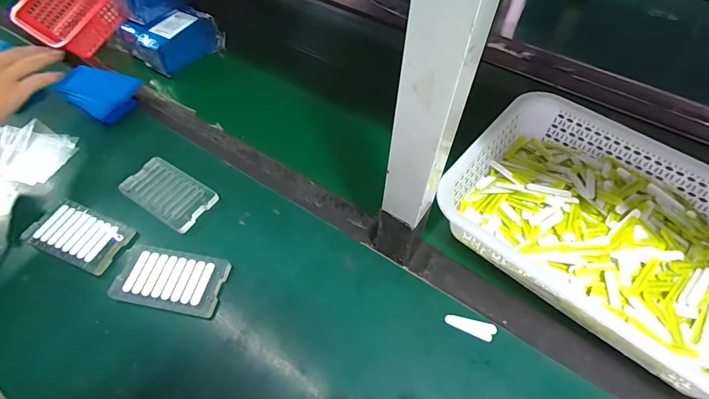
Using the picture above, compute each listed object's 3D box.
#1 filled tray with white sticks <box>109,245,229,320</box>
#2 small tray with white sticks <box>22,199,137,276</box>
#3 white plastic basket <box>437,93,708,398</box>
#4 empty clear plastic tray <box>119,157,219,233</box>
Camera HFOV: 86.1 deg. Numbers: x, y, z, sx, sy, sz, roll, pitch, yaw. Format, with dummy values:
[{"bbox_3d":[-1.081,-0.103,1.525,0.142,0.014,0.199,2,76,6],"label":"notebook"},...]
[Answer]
[{"bbox_3d":[-0.218,0.093,0.446,0.125,0.014,0.068,8,56,5],"label":"filled tray with white sticks"},{"bbox_3d":[-0.350,0.043,0.479,0.123,0.013,0.070,17,57,11],"label":"small tray with white sticks"},{"bbox_3d":[0.300,0.034,0.447,0.355,0.078,0.253,36,62,22],"label":"white plastic basket"},{"bbox_3d":[-0.251,-0.010,0.515,0.116,0.017,0.073,29,60,18],"label":"empty clear plastic tray"}]

